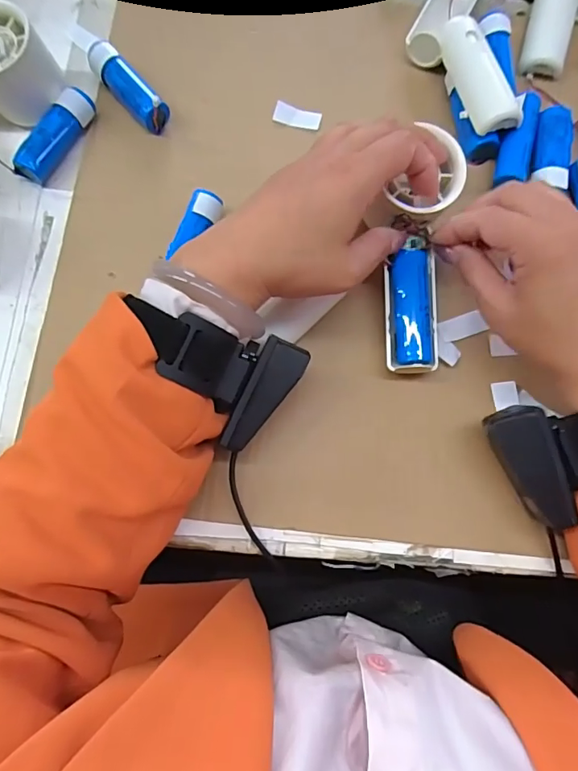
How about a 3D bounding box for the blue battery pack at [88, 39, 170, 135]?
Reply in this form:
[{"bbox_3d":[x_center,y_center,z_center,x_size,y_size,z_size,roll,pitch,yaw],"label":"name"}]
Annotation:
[{"bbox_3d":[-0.119,-0.220,0.359,0.023,0.019,0.083,-43,81,-9],"label":"blue battery pack"}]

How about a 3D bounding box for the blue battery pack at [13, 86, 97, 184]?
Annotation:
[{"bbox_3d":[-0.168,-0.181,0.350,0.022,0.020,0.073,29,79,6],"label":"blue battery pack"}]

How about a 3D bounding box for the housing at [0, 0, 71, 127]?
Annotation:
[{"bbox_3d":[-0.194,-0.222,0.341,0.060,0.055,0.056,-30,79,-7],"label":"housing"}]

